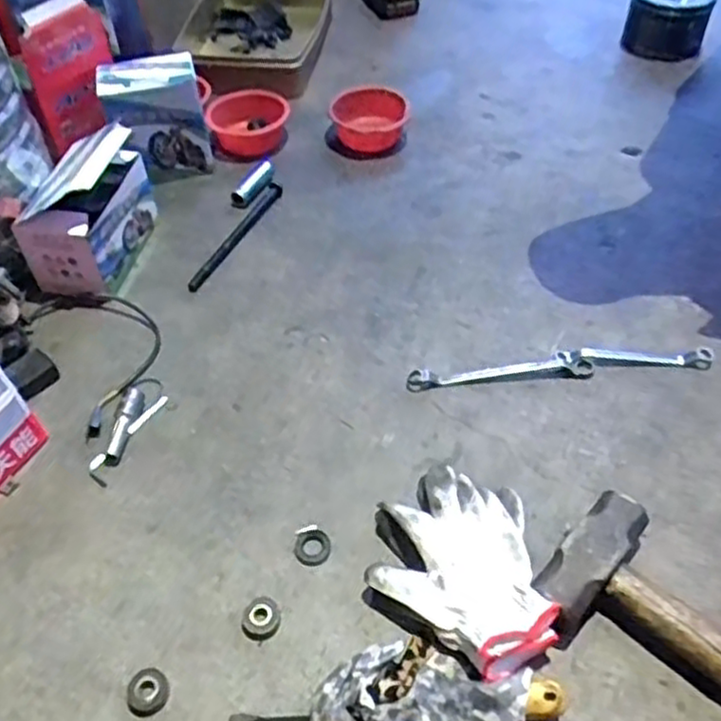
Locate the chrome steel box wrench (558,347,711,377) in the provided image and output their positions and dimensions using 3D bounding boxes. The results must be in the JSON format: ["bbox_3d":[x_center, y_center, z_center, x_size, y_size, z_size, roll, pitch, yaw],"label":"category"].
[{"bbox_3d":[0.290,-0.002,0.776,0.162,0.013,0.028,-2,50,1],"label":"chrome steel box wrench"}]

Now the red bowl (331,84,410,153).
[{"bbox_3d":[0.011,-0.351,1.066,0.121,0.055,0.099,-2,50,1],"label":"red bowl"}]

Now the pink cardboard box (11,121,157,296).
[{"bbox_3d":[-0.325,-0.176,0.879,0.097,0.128,0.179,6,50,8],"label":"pink cardboard box"}]

